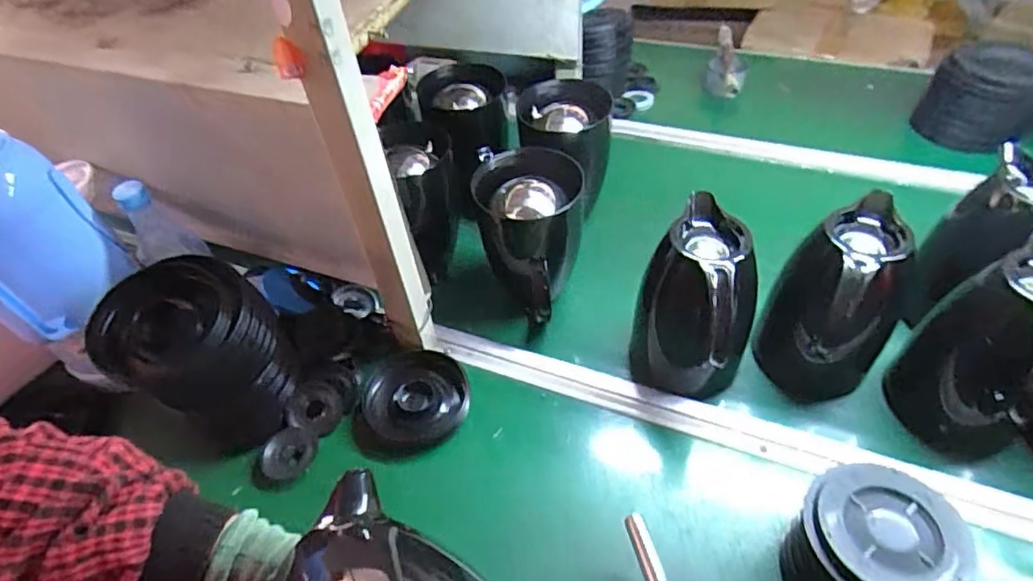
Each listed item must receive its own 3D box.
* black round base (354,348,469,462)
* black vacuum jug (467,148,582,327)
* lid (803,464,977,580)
[{"bbox_3d":[-0.121,0.131,0.666,0.117,0.025,0.136,8,48,13],"label":"black round base"},{"bbox_3d":[0.017,-0.054,0.710,0.127,0.186,0.143,2,47,7],"label":"black vacuum jug"},{"bbox_3d":[0.296,0.193,0.459,0.114,0.013,0.114,-3,46,3],"label":"lid"}]

